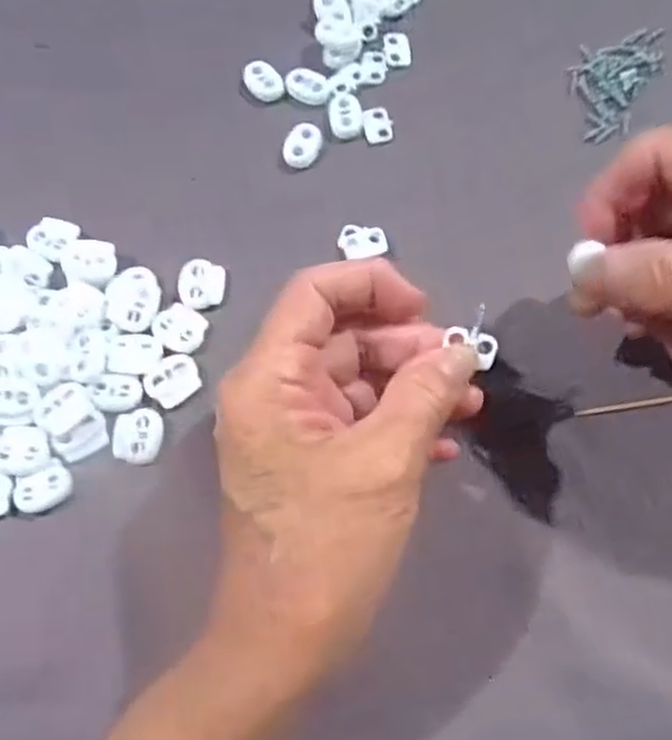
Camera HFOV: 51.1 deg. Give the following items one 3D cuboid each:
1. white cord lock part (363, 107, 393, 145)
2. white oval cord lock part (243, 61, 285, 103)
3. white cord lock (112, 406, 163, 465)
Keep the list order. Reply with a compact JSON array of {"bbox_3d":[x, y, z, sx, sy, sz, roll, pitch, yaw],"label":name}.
[{"bbox_3d":[0.020,-0.114,0.327,0.013,0.004,0.018,-4,72,-1],"label":"white cord lock part"},{"bbox_3d":[-0.035,-0.137,0.334,0.016,0.006,0.021,-28,74,-8],"label":"white oval cord lock part"},{"bbox_3d":[-0.078,0.026,0.277,0.019,0.004,0.022,-6,72,-2],"label":"white cord lock"}]

